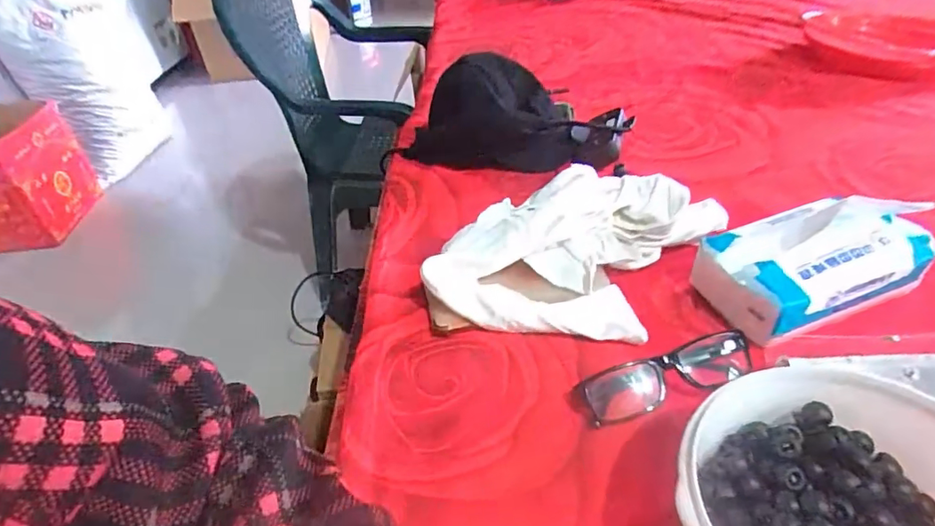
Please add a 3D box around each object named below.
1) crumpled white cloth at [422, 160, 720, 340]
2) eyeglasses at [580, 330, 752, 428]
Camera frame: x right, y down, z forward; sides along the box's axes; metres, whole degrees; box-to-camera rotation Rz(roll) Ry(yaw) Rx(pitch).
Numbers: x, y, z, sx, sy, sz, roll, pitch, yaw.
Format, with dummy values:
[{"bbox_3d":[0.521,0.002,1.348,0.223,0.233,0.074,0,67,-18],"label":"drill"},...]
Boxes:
[{"bbox_3d":[0.100,-0.016,0.486,0.235,0.064,0.181,9,40,17],"label":"crumpled white cloth"},{"bbox_3d":[0.148,0.079,0.392,0.134,0.029,0.030,-16,40,-13],"label":"eyeglasses"}]

